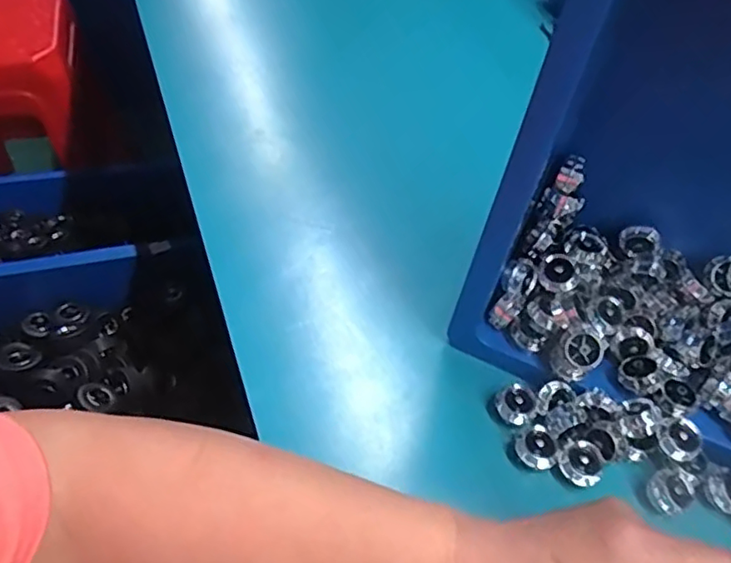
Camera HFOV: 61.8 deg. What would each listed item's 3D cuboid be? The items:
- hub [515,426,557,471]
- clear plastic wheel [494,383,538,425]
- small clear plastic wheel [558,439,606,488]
[{"bbox_3d":[0.099,0.098,0.356,0.024,0.019,0.021,29,54,19],"label":"hub"},{"bbox_3d":[0.092,0.076,0.373,0.024,0.020,0.021,29,54,19],"label":"clear plastic wheel"},{"bbox_3d":[0.125,0.105,0.352,0.021,0.018,0.024,-36,61,-29],"label":"small clear plastic wheel"}]

